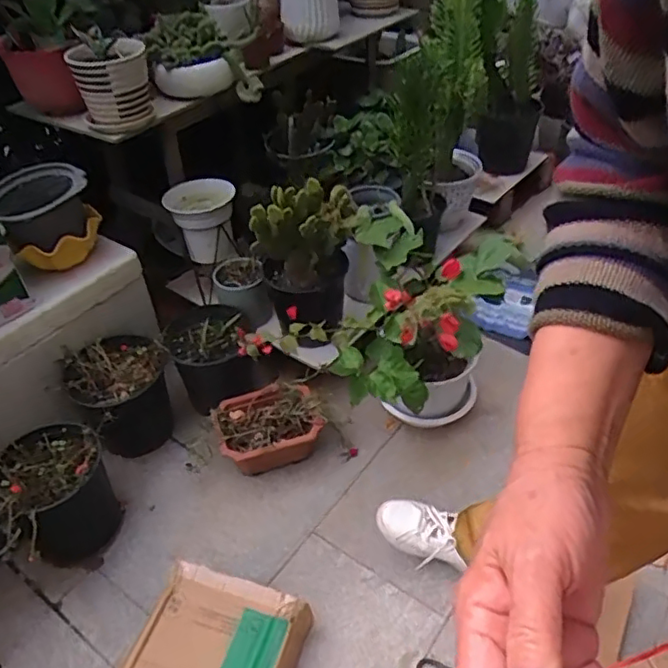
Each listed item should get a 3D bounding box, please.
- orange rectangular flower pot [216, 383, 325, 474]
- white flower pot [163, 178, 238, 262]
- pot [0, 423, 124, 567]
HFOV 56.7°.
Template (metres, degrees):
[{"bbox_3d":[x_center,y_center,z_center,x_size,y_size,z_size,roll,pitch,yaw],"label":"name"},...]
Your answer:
[{"bbox_3d":[-0.142,0.210,1.340,0.216,0.120,0.164,-13,43,-12],"label":"orange rectangular flower pot"},{"bbox_3d":[-0.329,-0.280,1.553,0.164,0.155,0.162,-19,45,-19],"label":"white flower pot"},{"bbox_3d":[-0.531,0.303,1.198,0.174,0.211,0.186,-1,42,1],"label":"pot"}]

